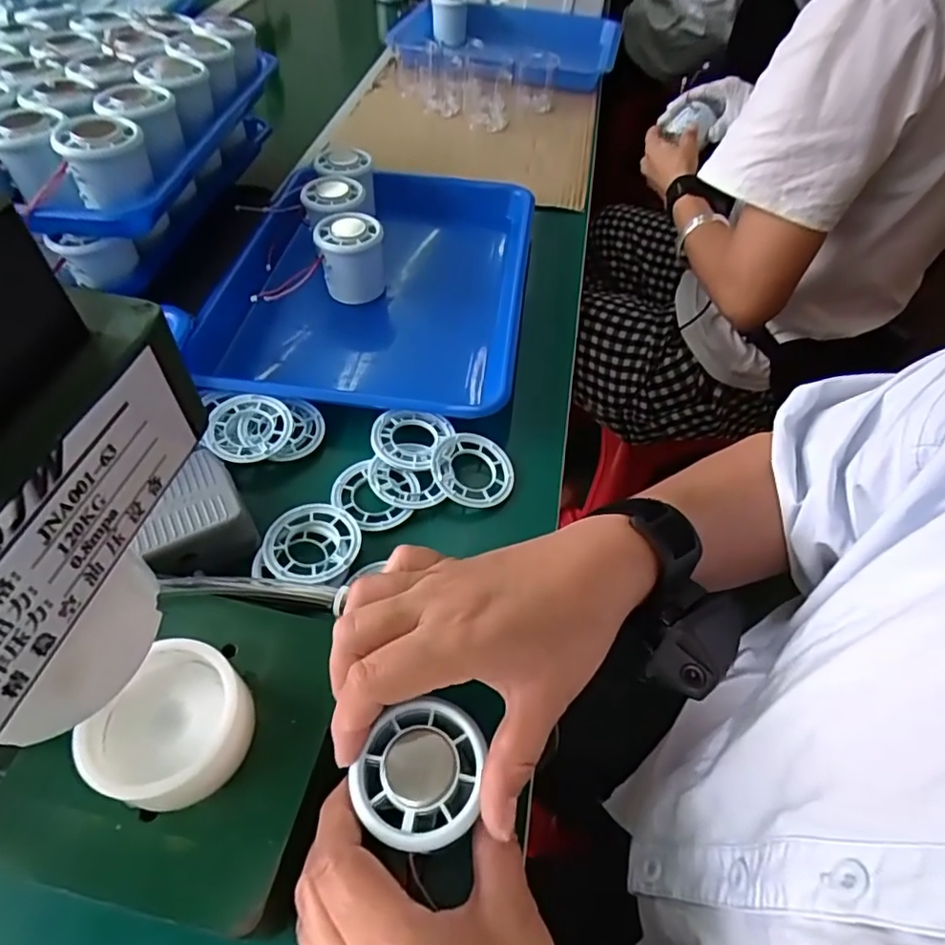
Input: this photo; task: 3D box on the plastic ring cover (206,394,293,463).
[{"bbox_3d":[-0.151,-0.030,0.396,0.055,0.011,0.050,-18,55,-15],"label":"plastic ring cover"}]

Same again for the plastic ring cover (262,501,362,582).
[{"bbox_3d":[-0.097,0.043,0.358,0.055,0.009,0.055,3,52,1],"label":"plastic ring cover"}]

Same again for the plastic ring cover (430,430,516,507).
[{"bbox_3d":[0.000,-0.002,0.397,0.056,0.010,0.055,13,57,-8],"label":"plastic ring cover"}]

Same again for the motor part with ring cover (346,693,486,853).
[{"bbox_3d":[-0.021,0.122,0.240,0.048,0.010,0.054,8,52,4],"label":"motor part with ring cover"}]

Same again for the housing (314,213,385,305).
[{"bbox_3d":[-0.101,-0.179,0.494,0.054,0.057,0.053,-14,54,-12],"label":"housing"}]

